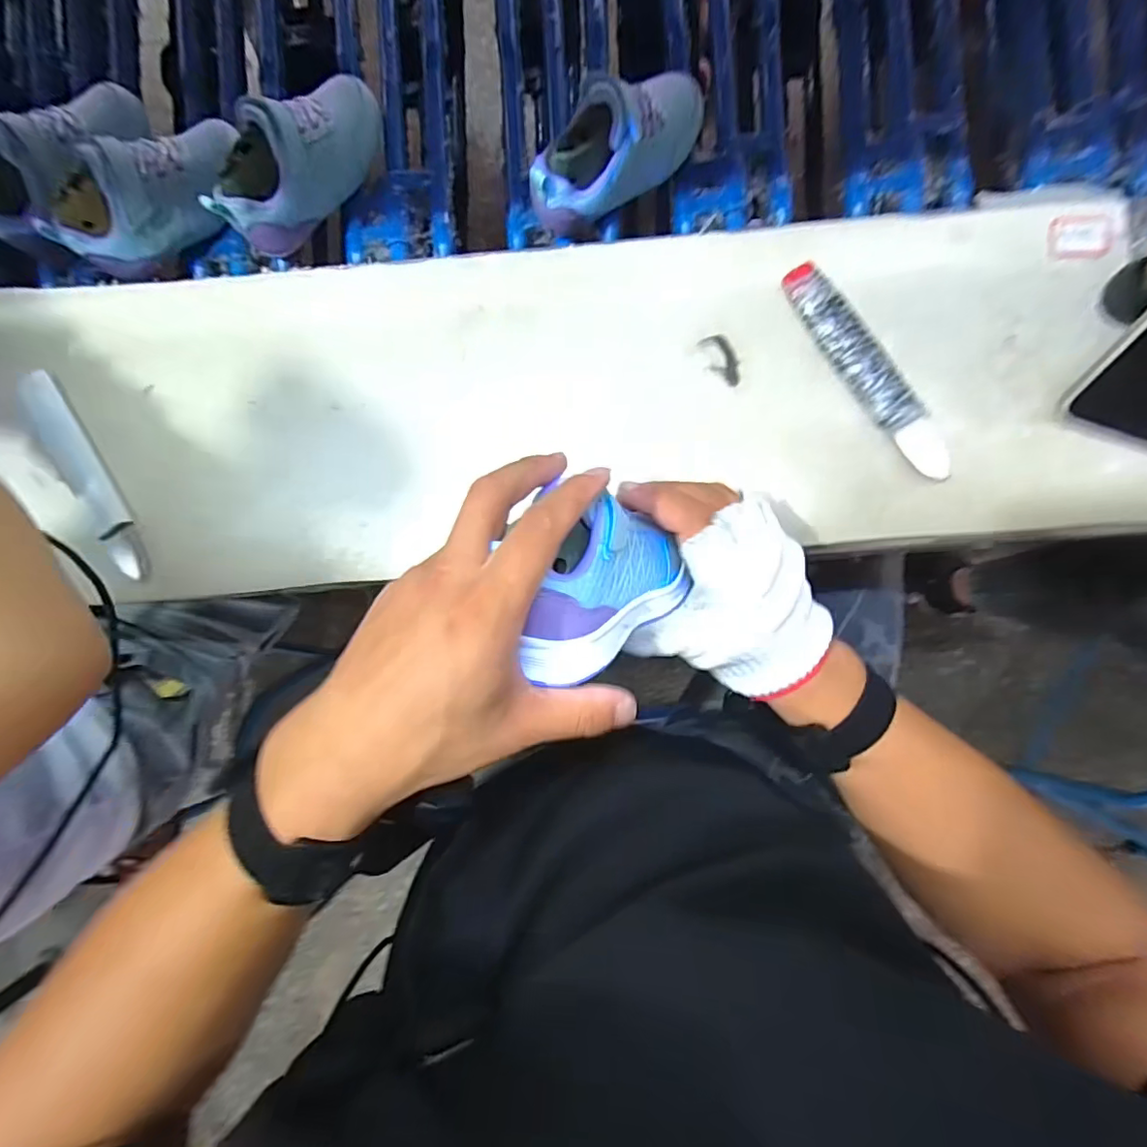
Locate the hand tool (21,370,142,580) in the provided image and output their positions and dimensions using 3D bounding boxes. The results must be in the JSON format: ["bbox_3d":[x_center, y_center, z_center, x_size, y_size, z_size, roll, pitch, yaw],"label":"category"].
[{"bbox_3d":[-0.361,-0.071,0.399,0.027,0.020,0.159,-29,87,3],"label":"hand tool"}]

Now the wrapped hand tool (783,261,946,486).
[{"bbox_3d":[0.198,-0.136,0.363,0.028,0.017,0.167,-34,86,2],"label":"wrapped hand tool"}]

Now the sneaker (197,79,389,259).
[{"bbox_3d":[-0.212,-0.327,0.427,0.054,0.074,0.157,38,91,4],"label":"sneaker"}]

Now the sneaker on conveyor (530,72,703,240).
[{"bbox_3d":[0.038,-0.328,0.415,0.157,0.075,0.057,-38,86,2],"label":"sneaker on conveyor"}]

